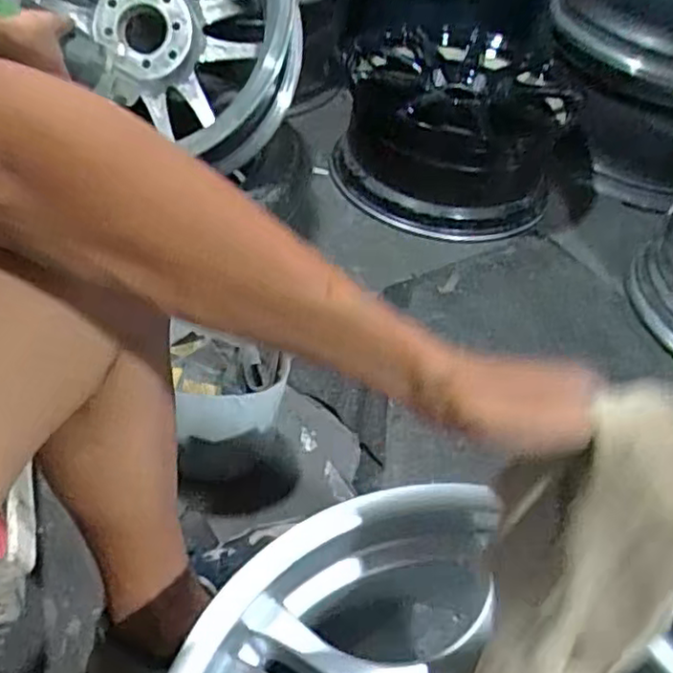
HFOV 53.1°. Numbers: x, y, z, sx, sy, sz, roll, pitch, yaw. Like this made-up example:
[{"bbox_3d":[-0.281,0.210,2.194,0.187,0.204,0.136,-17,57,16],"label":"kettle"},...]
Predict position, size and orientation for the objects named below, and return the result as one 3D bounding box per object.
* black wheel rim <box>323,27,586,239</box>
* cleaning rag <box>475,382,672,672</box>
[{"bbox_3d":[0.220,-0.383,1.282,0.439,0.235,0.409,15,46,8],"label":"black wheel rim"},{"bbox_3d":[0.146,0.156,0.409,0.103,0.289,0.048,8,24,1],"label":"cleaning rag"}]

